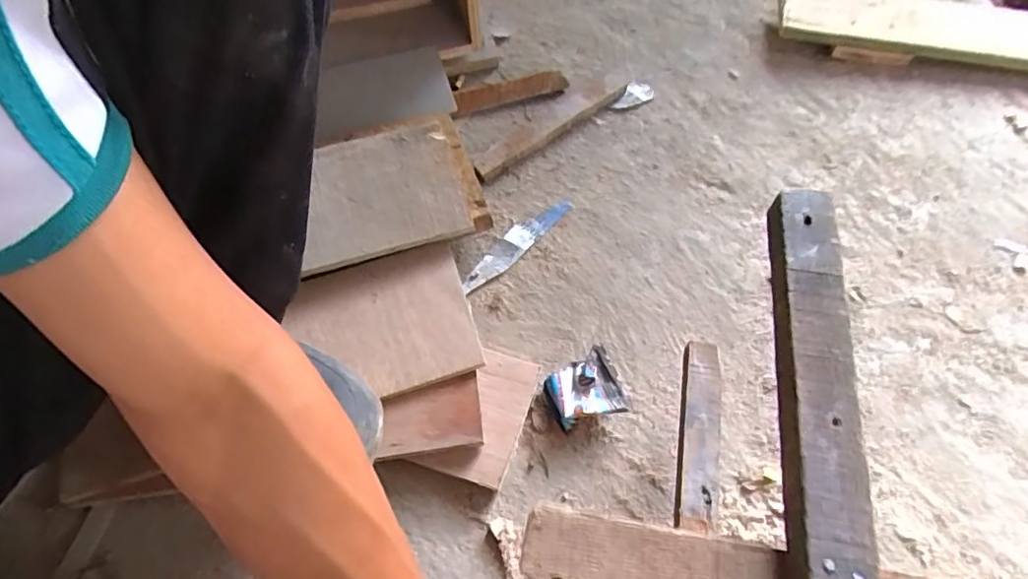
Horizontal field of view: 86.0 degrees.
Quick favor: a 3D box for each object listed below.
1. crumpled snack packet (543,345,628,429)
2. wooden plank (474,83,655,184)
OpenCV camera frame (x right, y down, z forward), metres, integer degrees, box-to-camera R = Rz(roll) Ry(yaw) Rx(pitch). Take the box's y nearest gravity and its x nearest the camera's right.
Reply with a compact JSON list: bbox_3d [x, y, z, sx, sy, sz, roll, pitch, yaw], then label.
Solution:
[{"bbox_3d":[0.067,0.102,0.548,0.066,0.029,0.065,-17,62,-8],"label":"crumpled snack packet"},{"bbox_3d":[0.067,-0.212,0.727,0.282,0.020,0.029,-29,64,-14],"label":"wooden plank"}]

